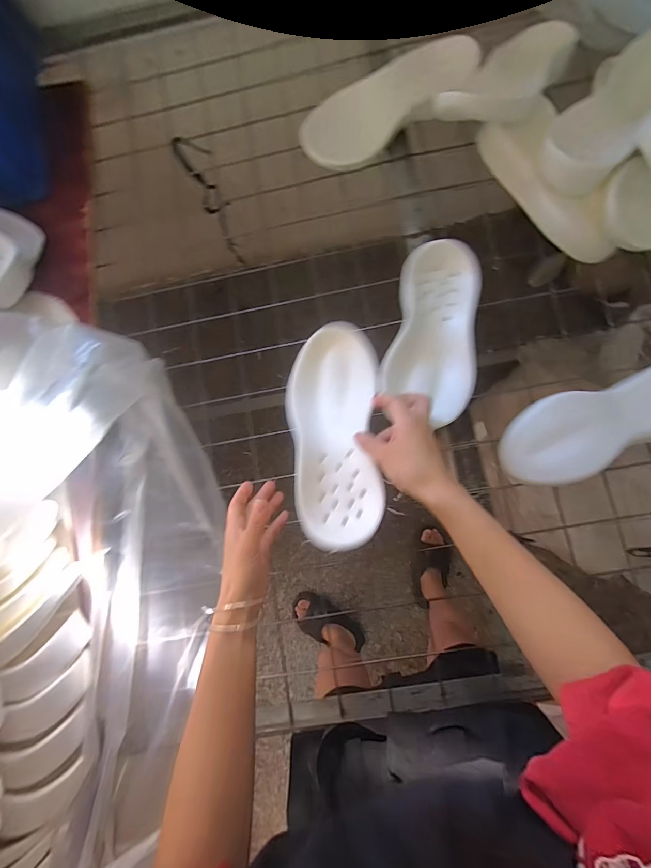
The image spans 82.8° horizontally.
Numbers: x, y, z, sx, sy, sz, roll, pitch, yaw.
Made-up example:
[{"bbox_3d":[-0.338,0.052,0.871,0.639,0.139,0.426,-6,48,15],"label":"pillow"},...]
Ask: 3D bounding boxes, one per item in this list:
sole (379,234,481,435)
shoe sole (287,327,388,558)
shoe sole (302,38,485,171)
[{"bbox_3d":[0.140,-0.136,0.488,0.113,0.030,0.240,5,81,5],"label":"sole"},{"bbox_3d":[0.010,-0.006,0.450,0.110,0.030,0.273,-4,70,4],"label":"shoe sole"},{"bbox_3d":[0.090,-0.506,0.560,0.266,0.021,0.113,-30,84,9],"label":"shoe sole"}]

